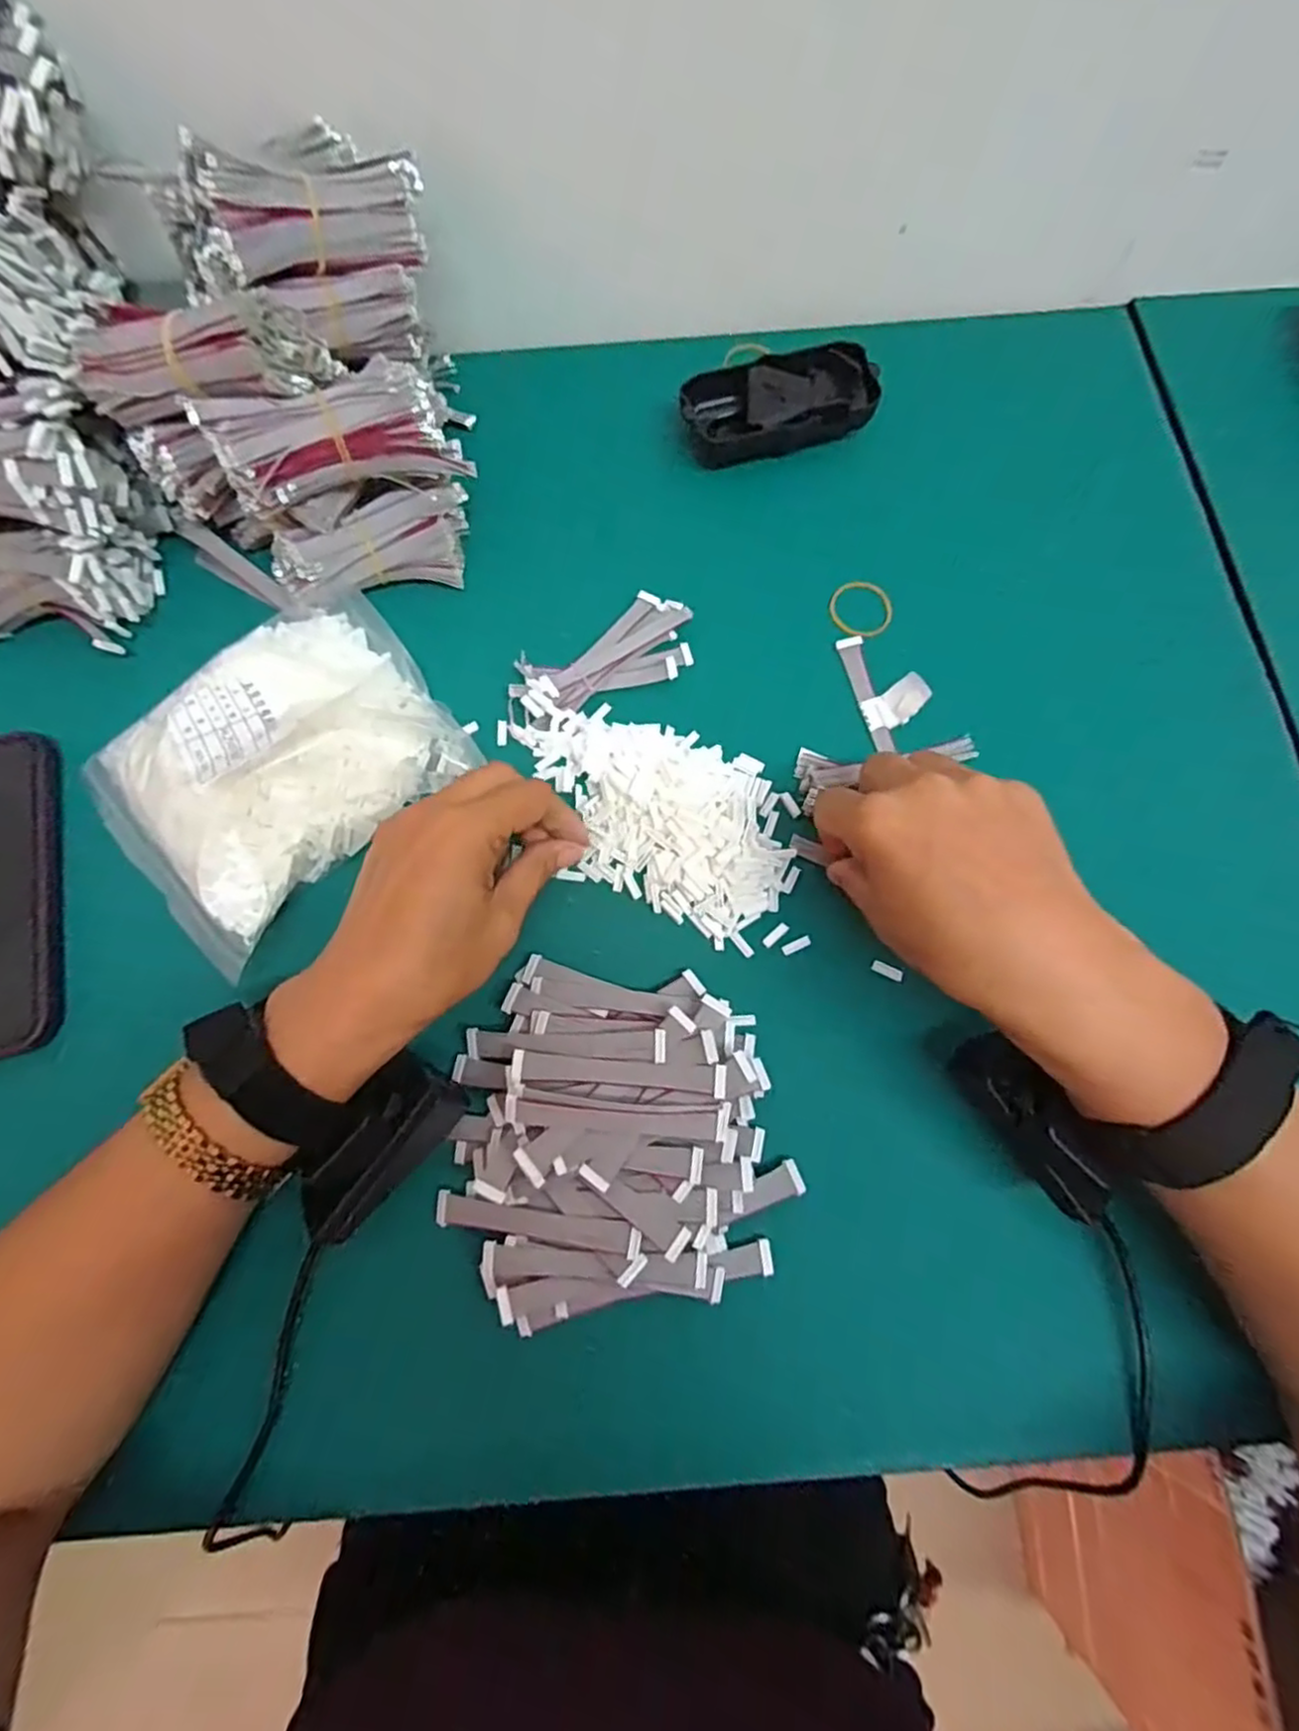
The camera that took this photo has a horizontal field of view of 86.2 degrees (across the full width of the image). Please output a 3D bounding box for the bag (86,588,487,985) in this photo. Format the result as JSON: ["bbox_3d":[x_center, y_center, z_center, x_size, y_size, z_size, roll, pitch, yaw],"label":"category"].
[{"bbox_3d":[-0.181,-0.056,0.330,0.140,0.046,0.166,41,78,12],"label":"bag"}]

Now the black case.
[{"bbox_3d":[0.076,-0.270,0.405,0.107,0.027,0.051,-12,74,-3],"label":"black case"}]

